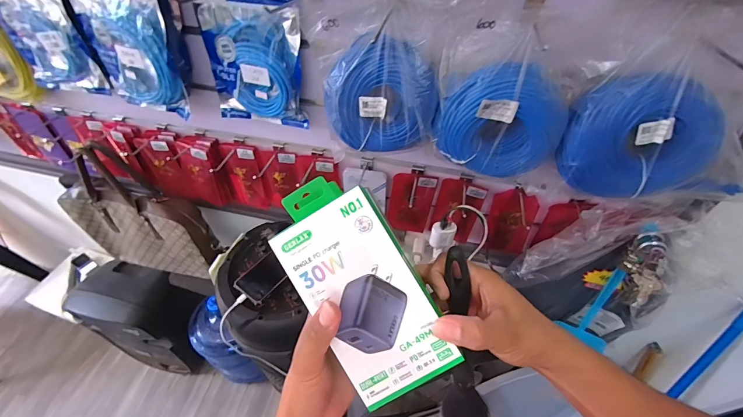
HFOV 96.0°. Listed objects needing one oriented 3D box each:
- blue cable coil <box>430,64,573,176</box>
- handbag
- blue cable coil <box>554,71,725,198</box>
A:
[{"bbox_3d":[0.181,-0.121,0.469,0.174,0.154,0.046,2,47,0],"label":"blue cable coil"},{"bbox_3d":[-0.563,0.023,0.836,0.347,0.373,0.083,9,48,6],"label":"handbag"},{"bbox_3d":[0.359,-0.093,0.452,0.181,0.161,0.051,6,47,4],"label":"blue cable coil"}]

